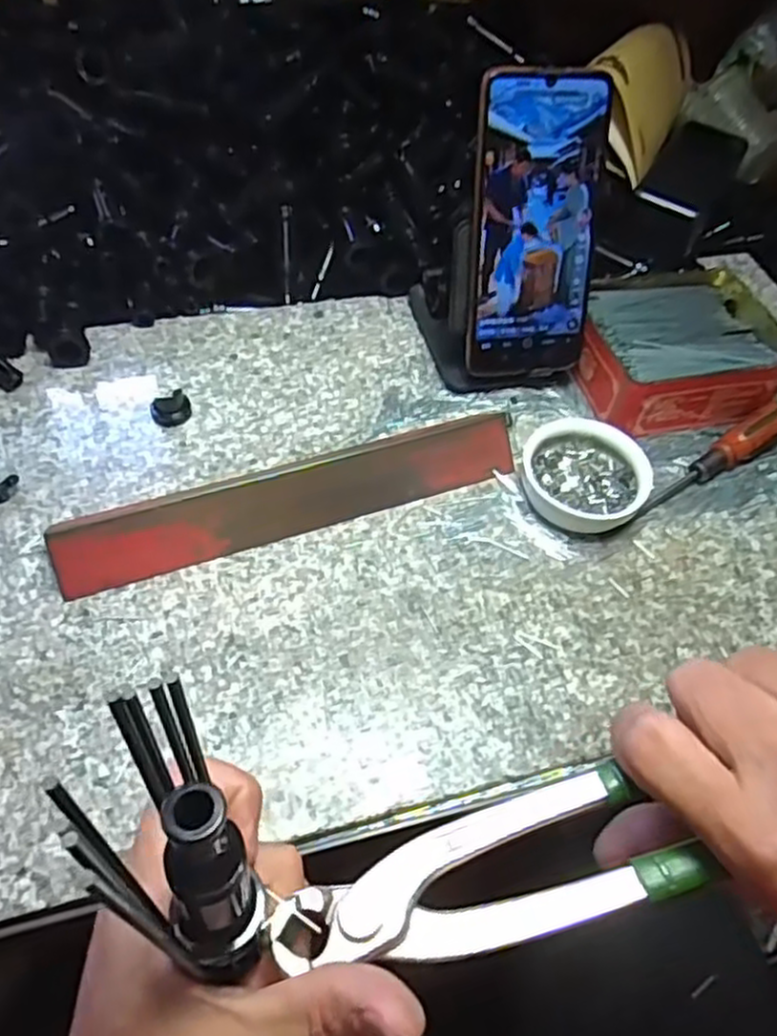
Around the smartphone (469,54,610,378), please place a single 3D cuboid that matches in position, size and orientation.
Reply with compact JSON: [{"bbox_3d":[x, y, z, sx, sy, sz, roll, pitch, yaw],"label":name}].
[{"bbox_3d":[0.087,-0.167,0.443,0.078,0.167,0.007,-7,29,-11],"label":"smartphone"}]

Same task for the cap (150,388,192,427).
[{"bbox_3d":[-0.131,-0.066,0.456,0.023,0.016,0.014,-13,55,-15],"label":"cap"}]

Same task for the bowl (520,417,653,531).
[{"bbox_3d":[0.112,-0.021,0.436,0.072,0.029,0.066,3,52,-4],"label":"bowl"}]

